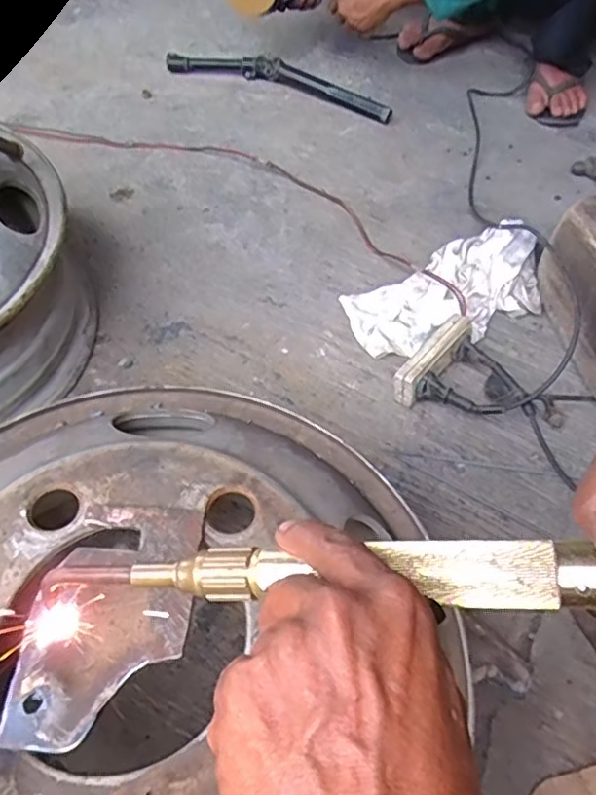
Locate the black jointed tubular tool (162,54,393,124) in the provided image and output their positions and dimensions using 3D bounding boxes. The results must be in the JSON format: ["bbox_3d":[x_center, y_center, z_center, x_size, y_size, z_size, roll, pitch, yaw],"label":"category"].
[{"bbox_3d":[-0.034,-0.577,1.131,0.427,0.033,0.072,18,55,10],"label":"black jointed tubular tool"}]

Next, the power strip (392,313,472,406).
[{"bbox_3d":[0.163,-0.047,0.751,0.035,0.052,0.130,34,59,20],"label":"power strip"}]

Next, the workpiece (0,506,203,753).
[{"bbox_3d":[-0.112,0.130,0.374,0.088,0.009,0.147,8,51,3],"label":"workpiece"}]

